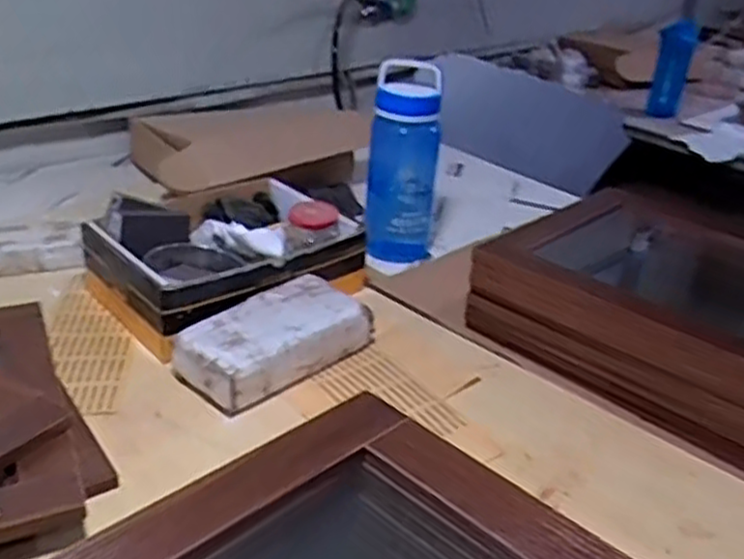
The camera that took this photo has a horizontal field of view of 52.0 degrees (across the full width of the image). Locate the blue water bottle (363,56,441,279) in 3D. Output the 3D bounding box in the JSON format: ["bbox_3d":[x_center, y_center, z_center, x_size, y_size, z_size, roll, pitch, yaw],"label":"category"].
[{"bbox_3d":[0.047,-0.168,1.137,0.103,0.276,0.080,5,28,3],"label":"blue water bottle"}]

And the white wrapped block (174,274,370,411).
[{"bbox_3d":[-0.107,0.066,0.872,0.214,0.071,0.107,-21,36,-40],"label":"white wrapped block"}]

